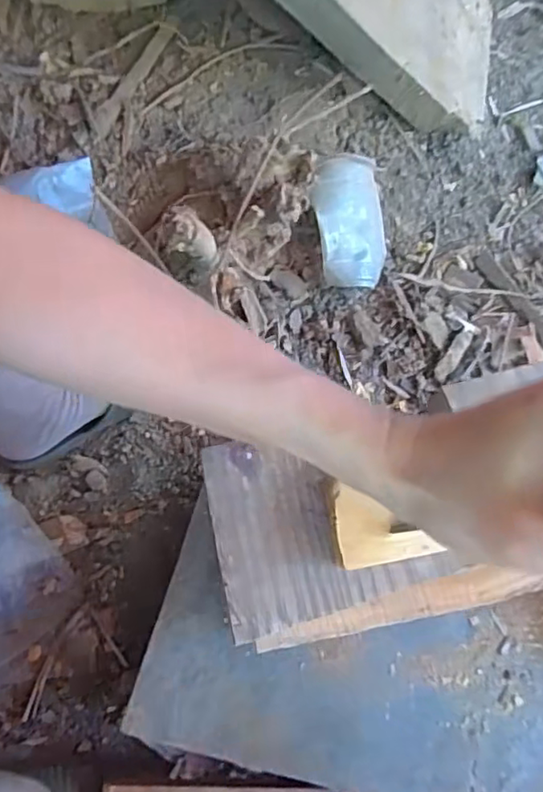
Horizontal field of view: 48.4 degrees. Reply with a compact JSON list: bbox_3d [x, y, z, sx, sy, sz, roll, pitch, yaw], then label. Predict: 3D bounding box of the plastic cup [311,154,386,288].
[{"bbox_3d":[0.091,-0.197,0.685,0.088,0.061,0.150,-9,74,-5],"label":"plastic cup"}]

